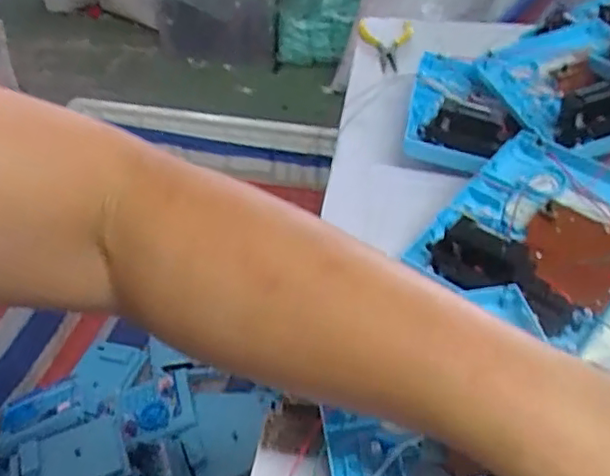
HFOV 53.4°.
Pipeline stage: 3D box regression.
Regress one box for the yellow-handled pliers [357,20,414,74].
[{"bbox_3d":[0.093,-0.230,0.728,0.067,0.024,0.092,6,42,8],"label":"yellow-handled pliers"}]

